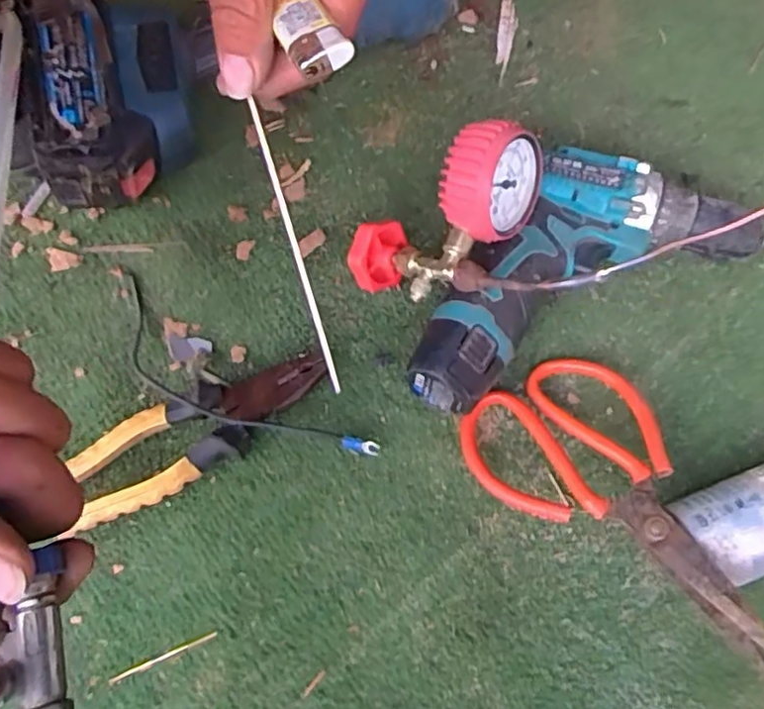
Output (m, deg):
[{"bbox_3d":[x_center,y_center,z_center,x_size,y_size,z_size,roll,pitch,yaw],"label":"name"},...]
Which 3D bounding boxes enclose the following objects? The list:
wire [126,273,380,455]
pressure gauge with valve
[{"bbox_3d":[-0.097,0.016,0.379,0.198,0.034,0.048,33,73,12],"label":"wire"},{"bbox_3d":[0.039,-0.078,0.387,0.131,0.059,0.068,-34,69,22],"label":"pressure gauge with valve"}]

